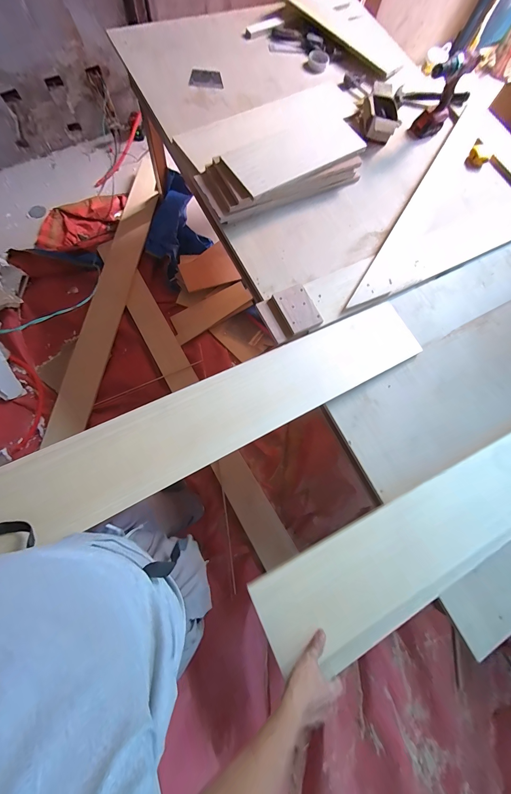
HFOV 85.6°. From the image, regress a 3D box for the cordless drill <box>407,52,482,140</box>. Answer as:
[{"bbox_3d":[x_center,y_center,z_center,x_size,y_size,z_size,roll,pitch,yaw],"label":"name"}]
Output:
[{"bbox_3d":[0.695,-1.111,1.018,0.151,0.202,0.072,-27,80,-11],"label":"cordless drill"}]

